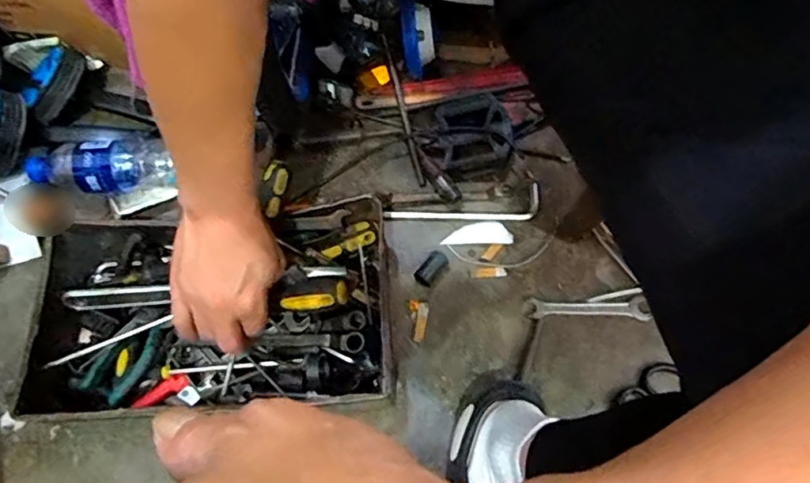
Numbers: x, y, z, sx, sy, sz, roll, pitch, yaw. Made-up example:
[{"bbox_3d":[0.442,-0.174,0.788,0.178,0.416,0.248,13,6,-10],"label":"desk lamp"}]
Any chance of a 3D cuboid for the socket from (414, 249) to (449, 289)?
[{"bbox_3d":[0.032,0.032,0.691,0.027,0.019,0.048,38,74,14],"label":"socket"}]

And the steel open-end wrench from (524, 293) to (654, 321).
[{"bbox_3d":[0.216,0.079,0.667,0.140,0.005,0.027,-1,69,1],"label":"steel open-end wrench"}]

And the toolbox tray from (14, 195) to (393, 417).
[{"bbox_3d":[-0.216,0.069,0.612,0.377,0.130,0.200,-2,69,1],"label":"toolbox tray"}]

